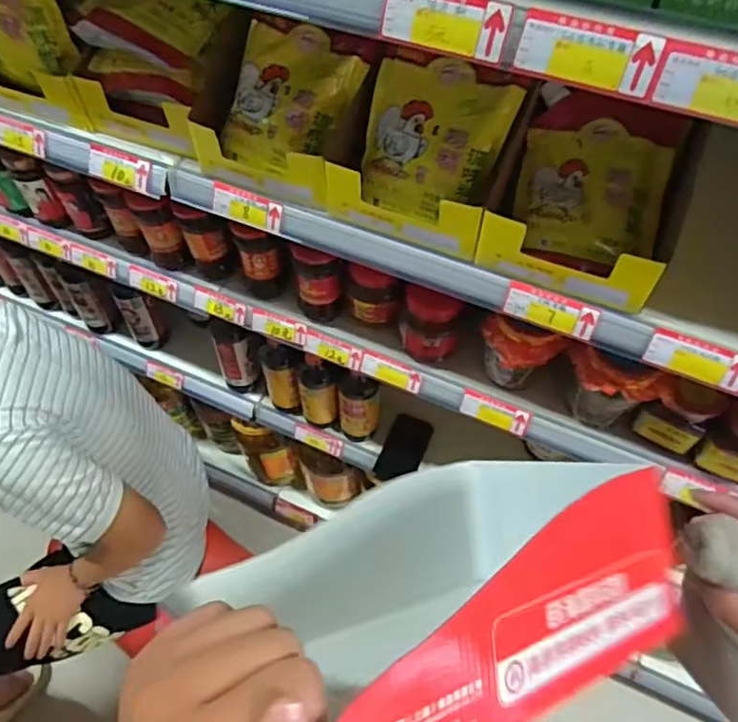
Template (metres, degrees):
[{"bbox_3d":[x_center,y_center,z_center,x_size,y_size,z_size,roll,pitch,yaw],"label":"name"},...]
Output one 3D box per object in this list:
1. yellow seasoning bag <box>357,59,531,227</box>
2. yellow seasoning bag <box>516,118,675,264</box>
[{"bbox_3d":[0.061,-0.212,0.586,0.139,0.032,0.131,19,104,16],"label":"yellow seasoning bag"},{"bbox_3d":[0.218,-0.167,0.581,0.139,0.044,0.138,11,87,22],"label":"yellow seasoning bag"}]

